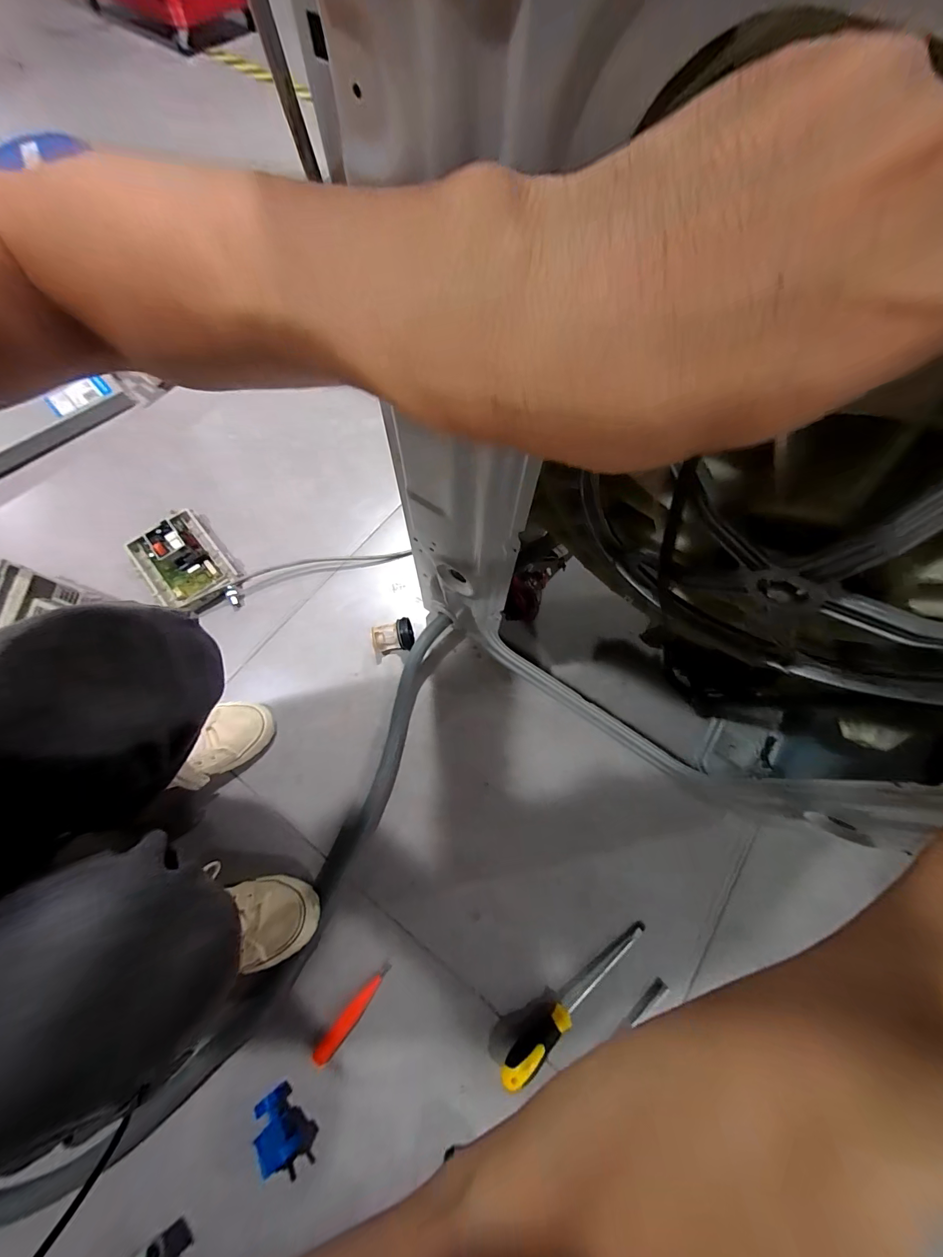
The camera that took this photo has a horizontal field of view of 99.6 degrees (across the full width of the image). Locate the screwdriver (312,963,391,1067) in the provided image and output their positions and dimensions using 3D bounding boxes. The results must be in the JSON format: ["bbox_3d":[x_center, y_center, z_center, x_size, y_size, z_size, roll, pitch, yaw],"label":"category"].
[{"bbox_3d":[-0.152,0.490,0.508,0.024,0.028,0.127,38,74,12],"label":"screwdriver"}]

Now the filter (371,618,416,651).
[{"bbox_3d":[-0.129,0.016,0.666,0.072,0.044,0.053,-11,71,-5],"label":"filter"}]

